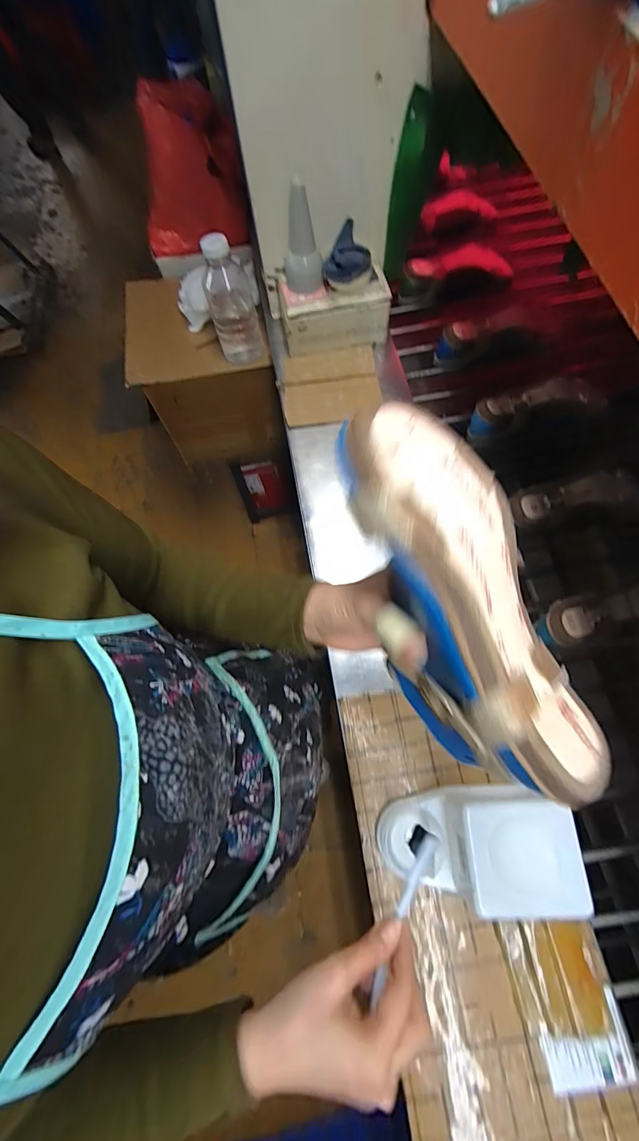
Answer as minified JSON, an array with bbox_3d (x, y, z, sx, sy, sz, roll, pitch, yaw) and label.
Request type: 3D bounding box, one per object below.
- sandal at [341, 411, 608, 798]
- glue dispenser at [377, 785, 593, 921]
[{"bbox_3d":[0.081,0.015,0.243,0.084,0.090,0.227,-24,95,-7],"label":"sandal"},{"bbox_3d":[0.160,0.293,0.438,0.178,0.110,0.100,-4,67,2],"label":"glue dispenser"}]

